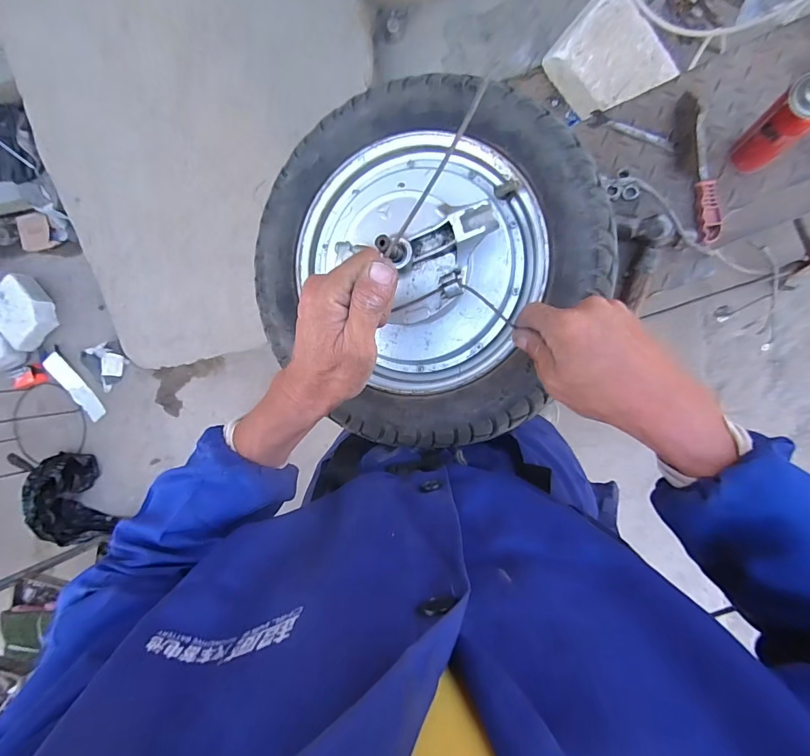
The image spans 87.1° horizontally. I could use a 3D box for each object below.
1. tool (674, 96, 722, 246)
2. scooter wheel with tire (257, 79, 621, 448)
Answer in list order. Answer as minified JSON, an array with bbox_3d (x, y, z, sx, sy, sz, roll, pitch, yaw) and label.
[{"bbox_3d":[0.457,-0.328,0.667,0.047,0.018,0.231,-12,90,9],"label":"tool"},{"bbox_3d":[0.018,-0.117,0.427,0.337,0.085,0.363,-27,87,9],"label":"scooter wheel with tire"}]

